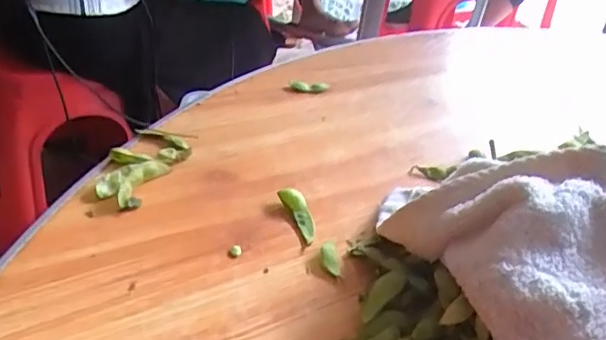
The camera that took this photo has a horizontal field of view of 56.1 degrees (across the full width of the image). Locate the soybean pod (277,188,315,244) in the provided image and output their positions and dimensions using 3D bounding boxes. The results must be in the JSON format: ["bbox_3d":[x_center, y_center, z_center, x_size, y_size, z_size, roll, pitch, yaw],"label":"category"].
[{"bbox_3d":[-0.001,0.029,0.383,0.013,0.012,0.046,-12,40,-25],"label":"soybean pod"}]

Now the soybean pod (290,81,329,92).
[{"bbox_3d":[0.006,-0.078,0.531,0.035,0.008,0.008,0,36,-11],"label":"soybean pod"}]

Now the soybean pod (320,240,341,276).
[{"bbox_3d":[0.017,0.055,0.357,0.012,0.004,0.029,3,36,-7],"label":"soybean pod"}]

